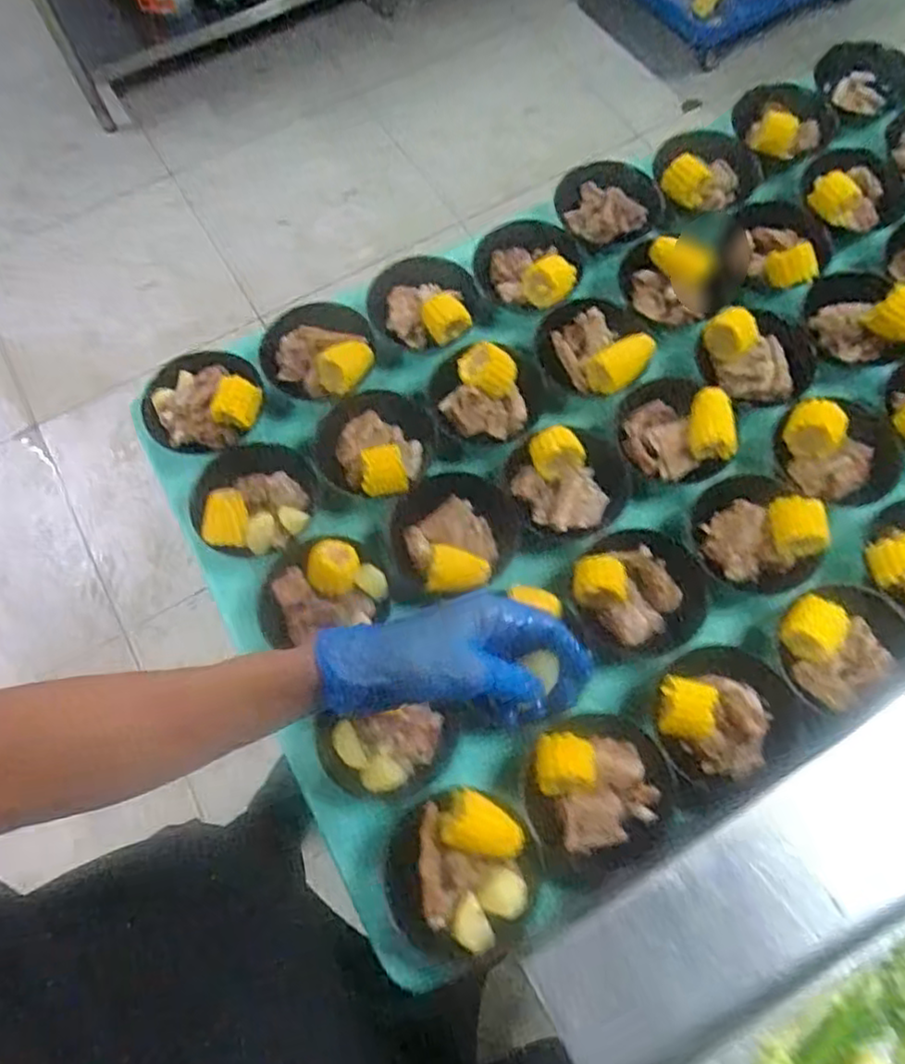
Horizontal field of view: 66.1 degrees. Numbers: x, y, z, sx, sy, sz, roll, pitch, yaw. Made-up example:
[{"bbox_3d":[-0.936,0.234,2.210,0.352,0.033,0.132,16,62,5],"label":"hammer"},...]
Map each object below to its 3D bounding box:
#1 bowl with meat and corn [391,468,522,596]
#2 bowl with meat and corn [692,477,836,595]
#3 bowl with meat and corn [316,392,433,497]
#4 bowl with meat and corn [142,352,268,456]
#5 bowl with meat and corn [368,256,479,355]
[{"bbox_3d":[0.005,0.001,0.772,0.141,0.055,0.138,-1,68,2],"label":"bowl with meat and corn"},{"bbox_3d":[0.328,0.001,0.747,0.135,0.071,0.119,41,75,16],"label":"bowl with meat and corn"},{"bbox_3d":[-0.091,-0.100,0.806,0.133,0.081,0.146,-1,68,2],"label":"bowl with meat and corn"},{"bbox_3d":[-0.288,-0.150,0.807,0.134,0.056,0.127,-21,69,-6],"label":"bowl with meat and corn"},{"bbox_3d":[-0.038,-0.290,0.886,0.134,0.074,0.134,-1,68,2],"label":"bowl with meat and corn"}]

